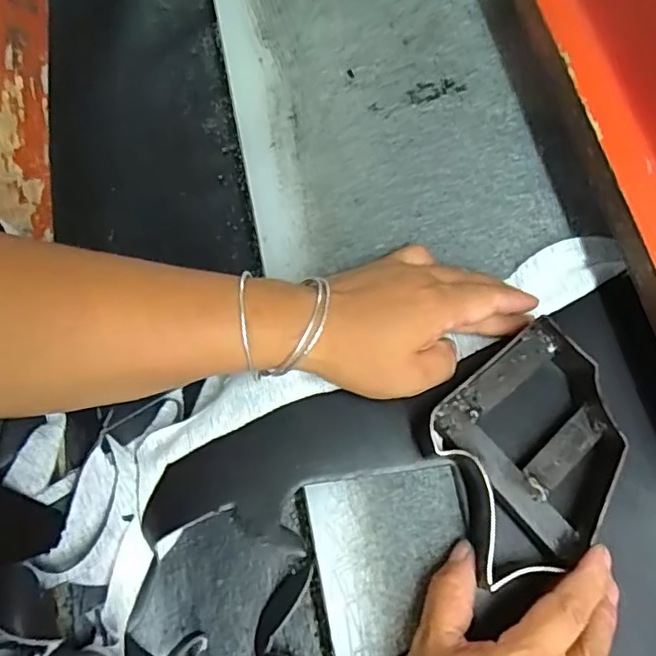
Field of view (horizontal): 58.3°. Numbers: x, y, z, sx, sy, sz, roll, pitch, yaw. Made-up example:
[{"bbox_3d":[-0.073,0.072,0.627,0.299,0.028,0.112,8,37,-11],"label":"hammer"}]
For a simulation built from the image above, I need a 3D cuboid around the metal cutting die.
[{"bbox_3d":[0.114,0.068,0.340,0.108,0.030,0.123,-17,72,-7],"label":"metal cutting die"}]

